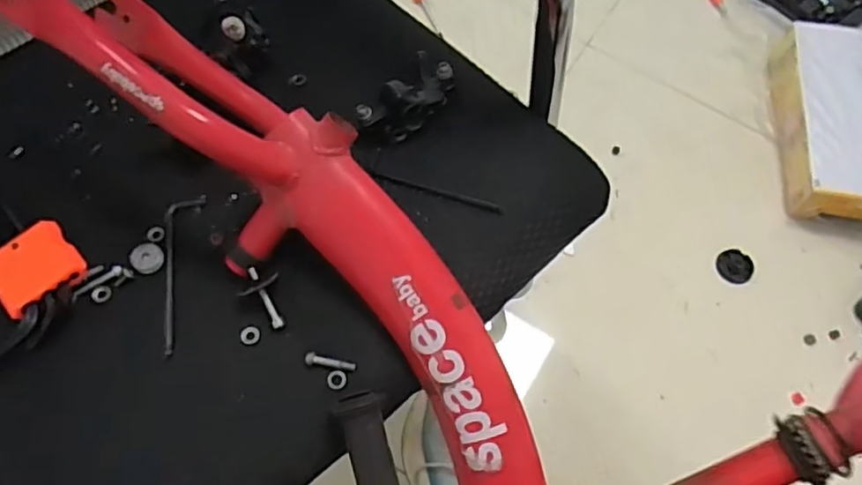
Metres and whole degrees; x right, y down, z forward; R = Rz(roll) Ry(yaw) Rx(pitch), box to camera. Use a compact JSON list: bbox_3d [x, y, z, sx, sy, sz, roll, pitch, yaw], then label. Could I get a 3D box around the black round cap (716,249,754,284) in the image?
[{"bbox_3d":[0.473,0.038,0.987,0.054,0.009,0.056,1,65,-3],"label":"black round cap"}]

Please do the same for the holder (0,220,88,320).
[{"bbox_3d":[-0.270,0.017,0.429,0.055,0.010,0.052,-39,73,-19],"label":"holder"}]

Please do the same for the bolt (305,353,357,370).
[{"bbox_3d":[-0.067,0.081,0.424,0.033,0.007,0.008,11,64,3],"label":"bolt"}]

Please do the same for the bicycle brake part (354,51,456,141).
[{"bbox_3d":[-0.016,-0.114,0.497,0.039,0.043,0.084,42,69,15],"label":"bicycle brake part"}]

